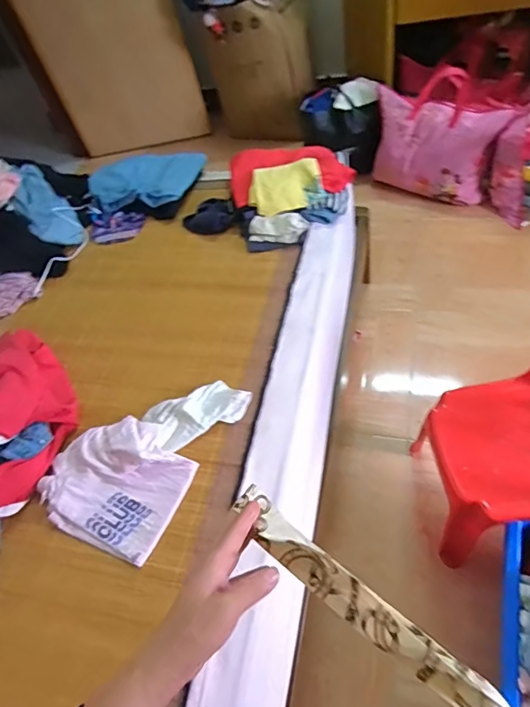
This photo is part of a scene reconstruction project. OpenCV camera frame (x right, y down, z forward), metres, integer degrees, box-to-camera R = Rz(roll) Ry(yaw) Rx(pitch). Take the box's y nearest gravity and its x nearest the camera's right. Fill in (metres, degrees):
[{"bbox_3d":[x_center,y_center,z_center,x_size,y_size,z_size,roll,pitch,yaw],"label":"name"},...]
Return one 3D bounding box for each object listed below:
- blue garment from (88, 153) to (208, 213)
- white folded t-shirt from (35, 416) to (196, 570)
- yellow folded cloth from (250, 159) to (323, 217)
[{"bbox_3d":[-0.343,-0.534,1.457,0.350,0.093,0.260,-32,54,-10],"label":"blue garment"},{"bbox_3d":[-0.287,0.234,0.906,0.283,0.046,0.232,14,59,23],"label":"white folded t-shirt"},{"bbox_3d":[0.056,-0.441,1.285,0.193,0.073,0.135,-13,57,-4],"label":"yellow folded cloth"}]

